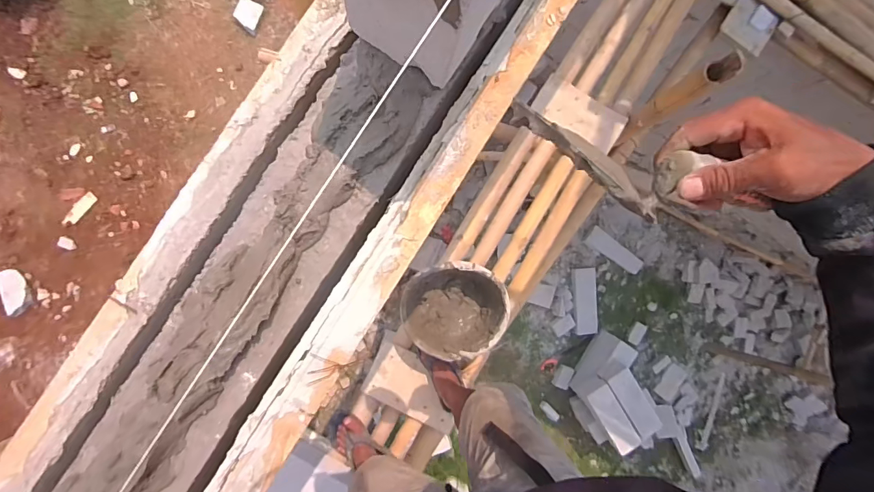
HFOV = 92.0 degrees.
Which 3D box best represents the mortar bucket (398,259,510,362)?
[{"bbox_3d":[0.045,0.175,1.217,0.288,0.171,0.253,-13,90,-7],"label":"mortar bucket"}]

